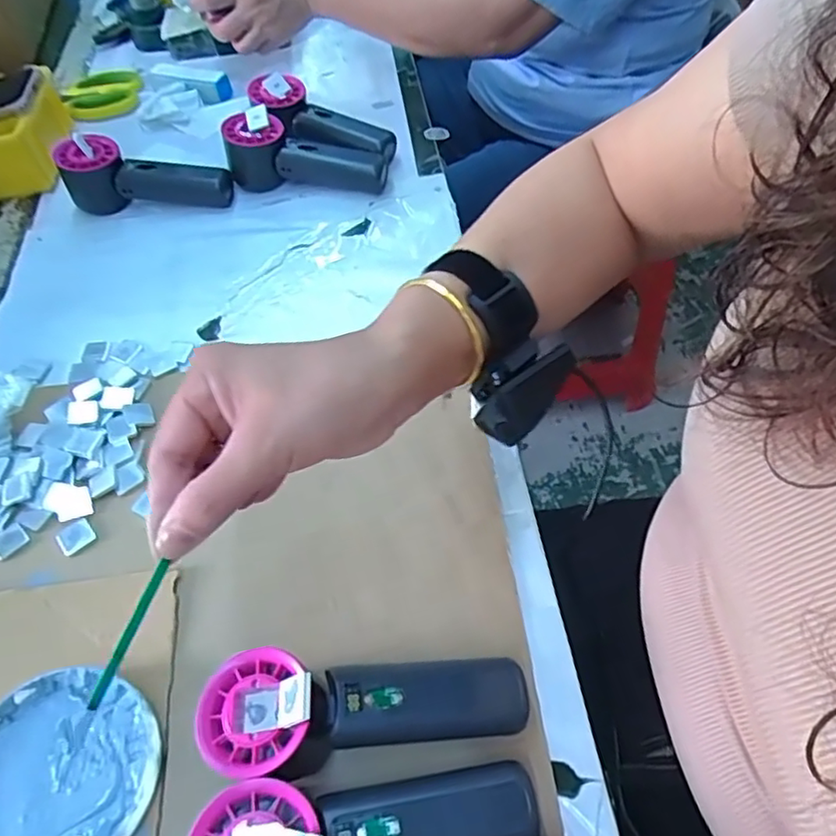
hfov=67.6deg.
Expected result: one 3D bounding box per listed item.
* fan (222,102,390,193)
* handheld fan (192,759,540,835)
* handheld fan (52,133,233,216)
[{"bbox_3d":[-0.109,-0.251,0.602,0.153,0.053,0.045,4,56,6],"label":"fan"},{"bbox_3d":[-0.021,0.193,0.285,0.151,0.064,0.052,-6,55,-1],"label":"handheld fan"},{"bbox_3d":[-0.257,-0.235,0.598,0.153,0.058,0.051,1,55,4],"label":"handheld fan"}]

